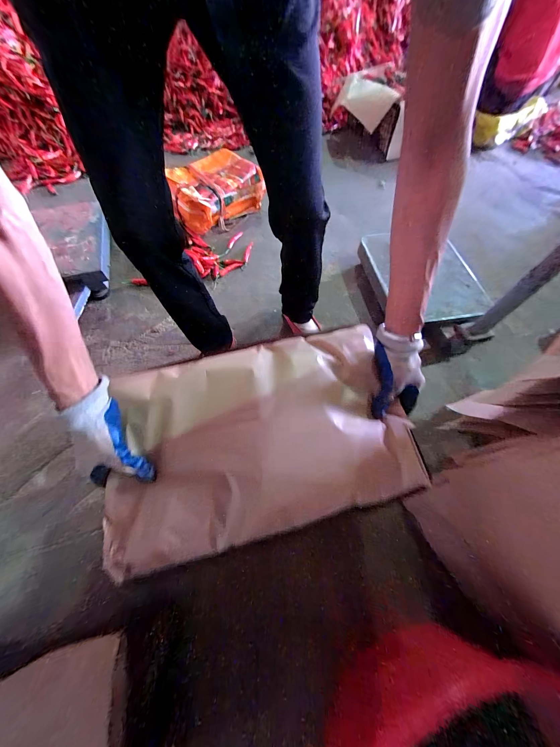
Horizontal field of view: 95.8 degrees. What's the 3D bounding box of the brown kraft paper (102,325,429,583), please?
[{"bbox_3d":[-0.024,0.084,0.383,0.433,0.056,0.276,-12,62,-7],"label":"brown kraft paper"}]

